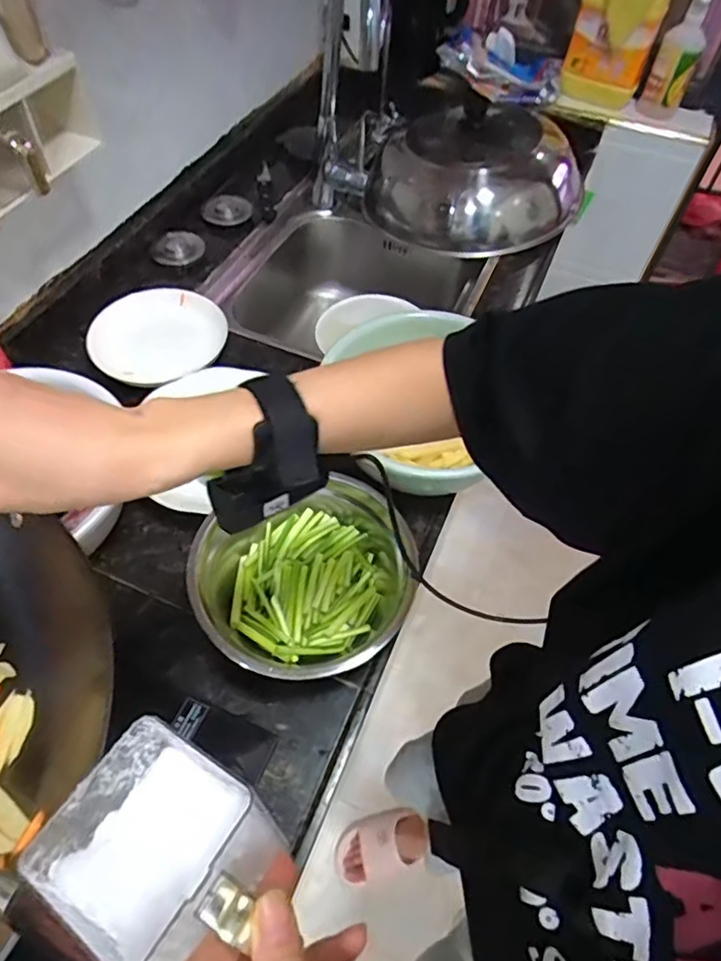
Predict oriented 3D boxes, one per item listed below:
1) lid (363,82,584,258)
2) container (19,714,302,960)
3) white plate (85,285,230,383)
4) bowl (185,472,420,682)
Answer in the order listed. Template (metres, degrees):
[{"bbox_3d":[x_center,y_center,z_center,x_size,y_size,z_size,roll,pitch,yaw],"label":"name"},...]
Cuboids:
[{"bbox_3d":[0.215,-0.573,1.085,0.371,0.118,0.397,1,55,-2],"label":"lid"},{"bbox_3d":[-0.082,0.172,0.263,0.092,0.075,0.075,15,54,31],"label":"container"},{"bbox_3d":[-0.271,-0.199,0.790,0.172,0.036,0.145,-10,57,-10],"label":"white plate"},{"bbox_3d":[-0.050,0.104,0.577,0.206,0.065,0.186,-17,58,-14],"label":"bowl"}]

